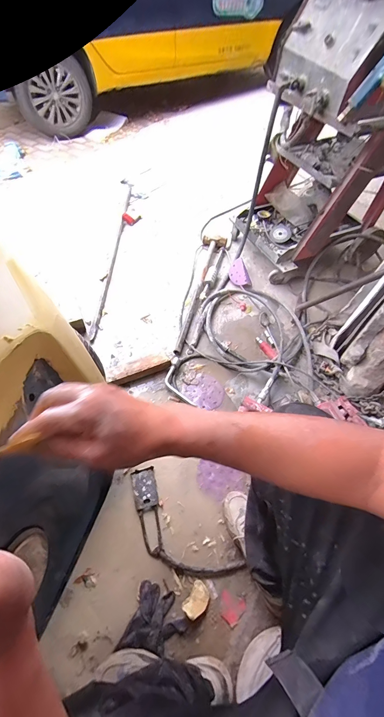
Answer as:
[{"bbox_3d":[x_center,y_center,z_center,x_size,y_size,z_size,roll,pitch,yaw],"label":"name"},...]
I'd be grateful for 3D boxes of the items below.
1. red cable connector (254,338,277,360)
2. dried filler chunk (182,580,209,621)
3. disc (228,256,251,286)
[{"bbox_3d":[0.278,-0.042,1.142,0.032,0.024,0.113,-22,60,-18],"label":"red cable connector"},{"bbox_3d":[0.012,0.570,0.709,0.046,0.025,0.069,31,59,17],"label":"dried filler chunk"},{"bbox_3d":[0.210,-0.382,1.343,0.079,0.047,0.152,-11,57,-11],"label":"disc"}]

